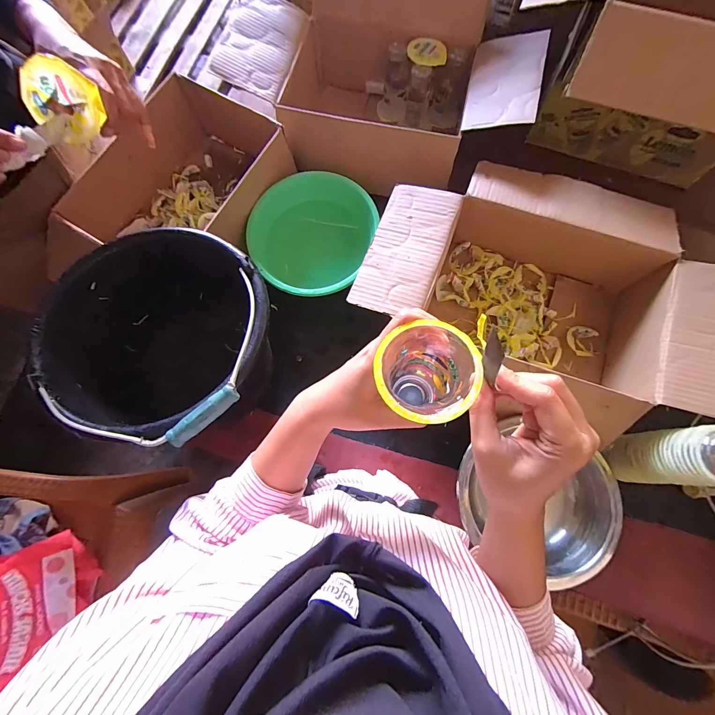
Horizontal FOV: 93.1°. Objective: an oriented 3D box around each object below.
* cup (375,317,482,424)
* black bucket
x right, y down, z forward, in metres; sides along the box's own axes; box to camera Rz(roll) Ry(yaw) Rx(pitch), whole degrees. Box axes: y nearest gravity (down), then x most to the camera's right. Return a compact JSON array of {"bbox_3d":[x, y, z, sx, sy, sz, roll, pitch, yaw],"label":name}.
[{"bbox_3d":[0.051,0.022,0.291,0.071,0.123,0.072,0,76,1],"label":"cup"},{"bbox_3d":[-0.240,-0.015,0.494,0.290,0.270,0.270,0,76,1],"label":"black bucket"}]

